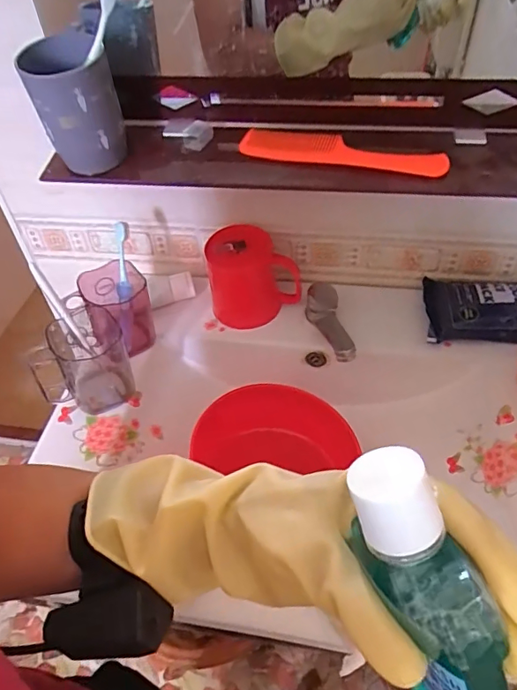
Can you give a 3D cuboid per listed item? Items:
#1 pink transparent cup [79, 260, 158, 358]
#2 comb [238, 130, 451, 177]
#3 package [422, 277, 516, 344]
[{"bbox_3d":[-0.173,-0.041,0.635,0.073,0.108,0.078,-2,48,2],"label":"pink transparent cup"},{"bbox_3d":[0.087,-0.201,0.521,0.210,0.010,0.044,13,61,14],"label":"comb"},{"bbox_3d":[0.297,-0.049,0.630,0.161,0.032,0.104,5,48,8],"label":"package"}]

